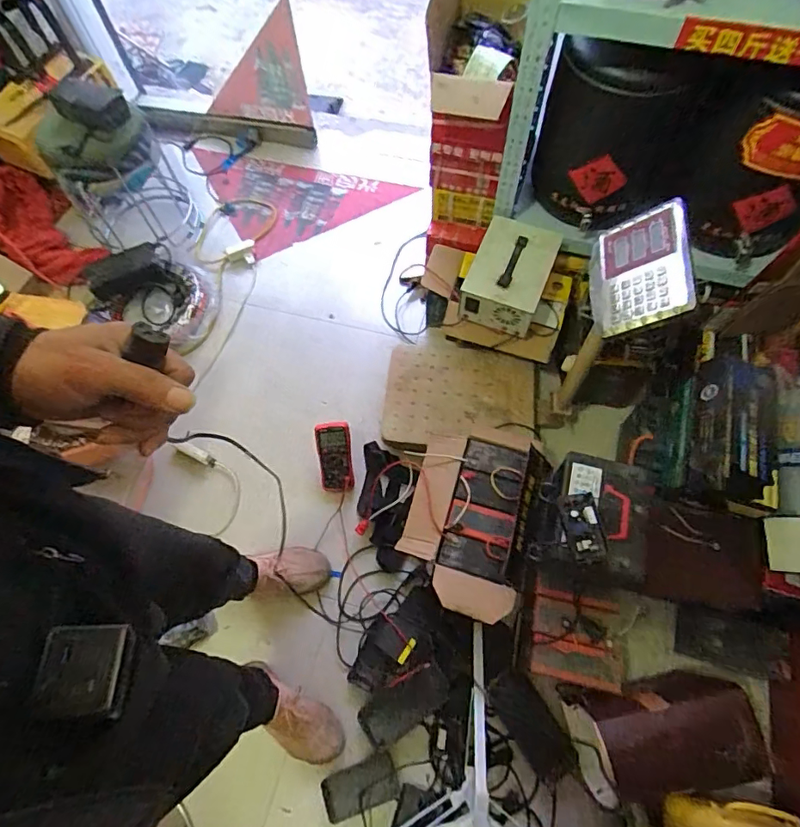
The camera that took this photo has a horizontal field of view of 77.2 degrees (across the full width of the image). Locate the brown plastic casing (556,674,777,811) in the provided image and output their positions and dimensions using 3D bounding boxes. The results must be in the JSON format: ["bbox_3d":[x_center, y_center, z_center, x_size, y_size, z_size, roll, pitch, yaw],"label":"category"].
[{"bbox_3d":[0.505,0.627,0.969,0.284,0.231,0.216,-12,65,-3],"label":"brown plastic casing"}]

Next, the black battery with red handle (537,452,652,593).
[{"bbox_3d":[0.410,0.224,1.091,0.187,0.208,0.239,12,66,7],"label":"black battery with red handle"}]

